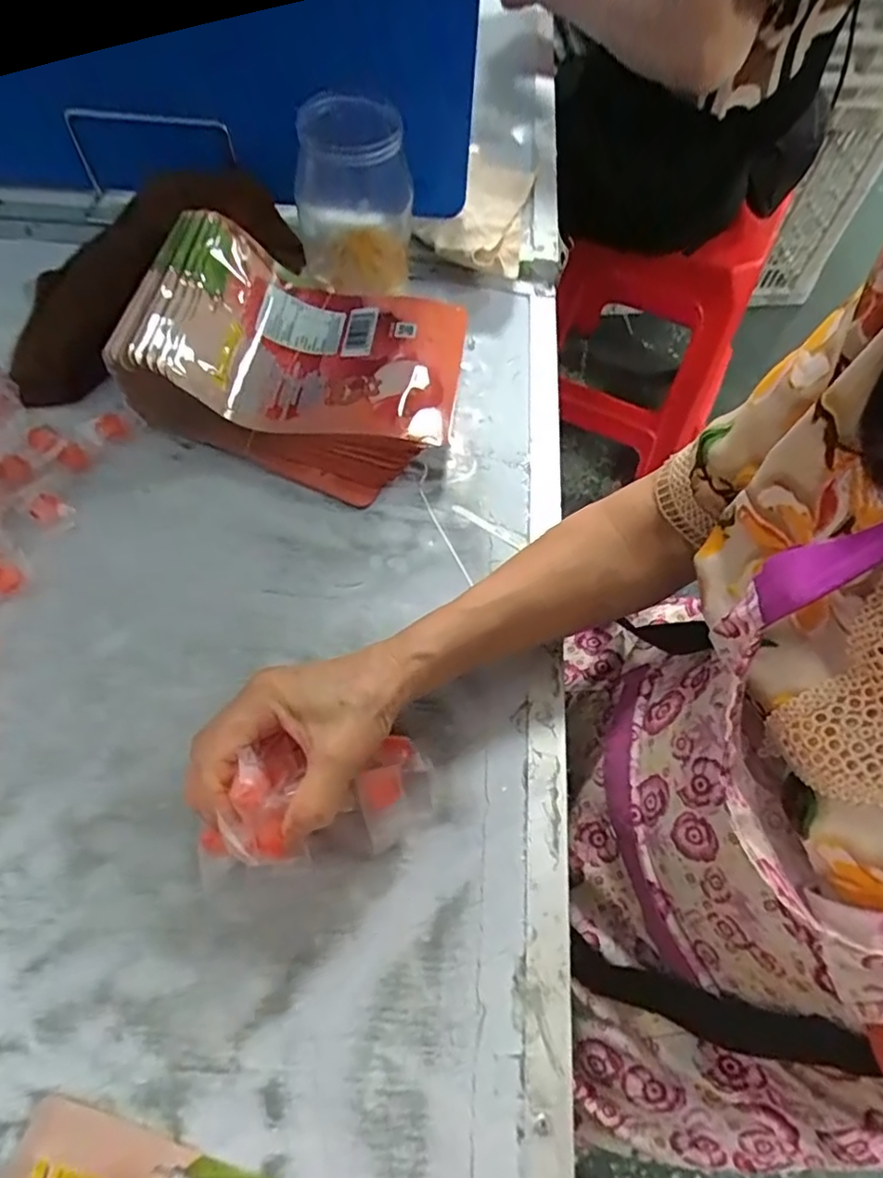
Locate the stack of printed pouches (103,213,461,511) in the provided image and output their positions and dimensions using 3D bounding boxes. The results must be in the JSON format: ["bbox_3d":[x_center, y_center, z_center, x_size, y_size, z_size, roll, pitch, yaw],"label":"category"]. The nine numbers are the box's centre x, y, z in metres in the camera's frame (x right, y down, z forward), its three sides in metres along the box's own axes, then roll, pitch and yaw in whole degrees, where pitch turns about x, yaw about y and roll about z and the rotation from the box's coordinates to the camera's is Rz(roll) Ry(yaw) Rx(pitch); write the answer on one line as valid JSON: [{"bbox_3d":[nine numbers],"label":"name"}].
[{"bbox_3d":[-0.101,-0.187,0.496,0.239,0.101,0.192,17,63,8],"label":"stack of printed pouches"}]

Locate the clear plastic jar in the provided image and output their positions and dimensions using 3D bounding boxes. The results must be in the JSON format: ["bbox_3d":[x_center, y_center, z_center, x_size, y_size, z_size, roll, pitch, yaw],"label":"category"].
[{"bbox_3d":[-0.075,-0.338,0.529,0.094,0.132,0.103,1,62,-1],"label":"clear plastic jar"}]

